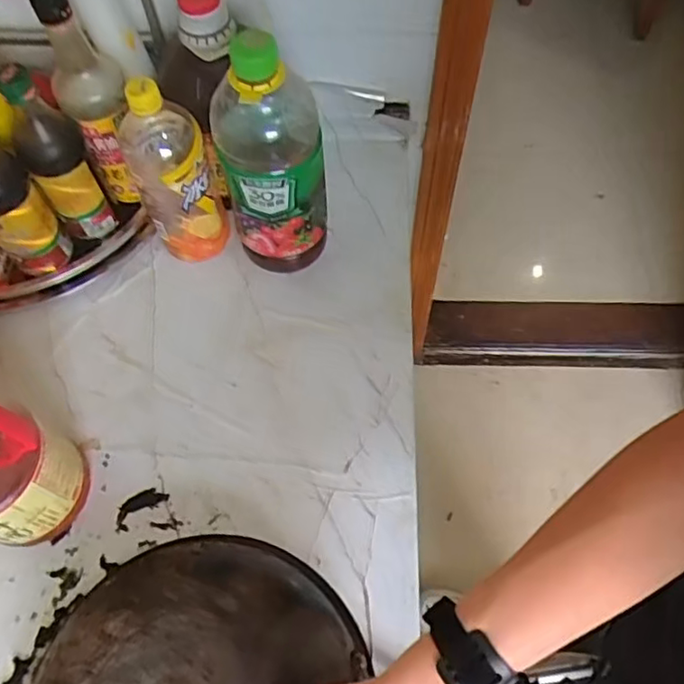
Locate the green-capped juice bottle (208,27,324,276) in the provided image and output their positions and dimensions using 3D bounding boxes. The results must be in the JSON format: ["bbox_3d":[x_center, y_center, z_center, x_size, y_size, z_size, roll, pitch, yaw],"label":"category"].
[{"bbox_3d":[-0.067,-0.168,0.626,0.095,0.297,0.079,-6,63,-1],"label":"green-capped juice bottle"}]

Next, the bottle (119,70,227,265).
[{"bbox_3d":[-0.179,-0.175,0.664,0.077,0.233,0.086,-20,65,-8],"label":"bottle"}]

